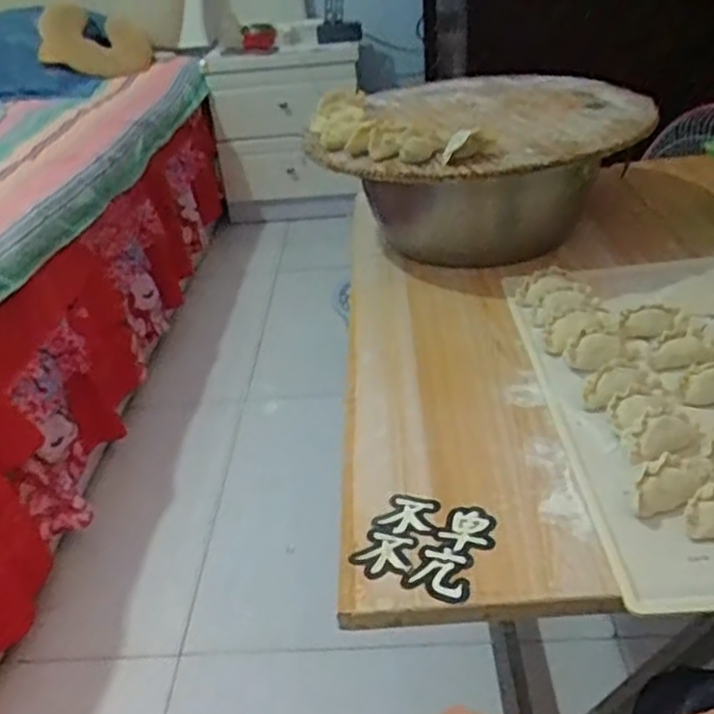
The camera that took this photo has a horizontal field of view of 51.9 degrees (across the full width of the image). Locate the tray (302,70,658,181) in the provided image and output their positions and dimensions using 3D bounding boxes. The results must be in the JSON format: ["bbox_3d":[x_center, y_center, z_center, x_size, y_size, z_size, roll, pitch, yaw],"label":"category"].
[{"bbox_3d":[0.121,-0.256,0.761,0.333,0.035,0.312,-4,33,2],"label":"tray"}]

